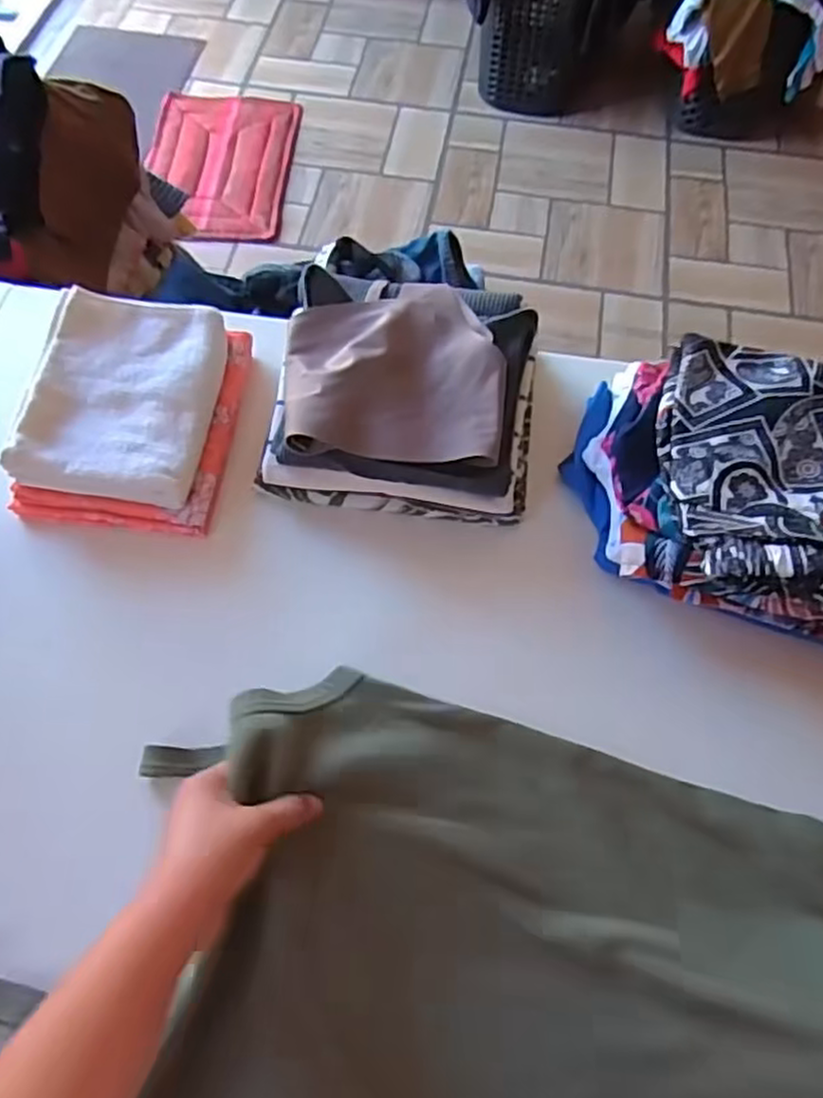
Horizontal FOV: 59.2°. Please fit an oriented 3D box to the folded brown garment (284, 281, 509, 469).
[{"bbox_3d":[-0.012,-0.154,0.586,0.171,0.027,0.175,5,64,1],"label":"folded brown garment"}]

